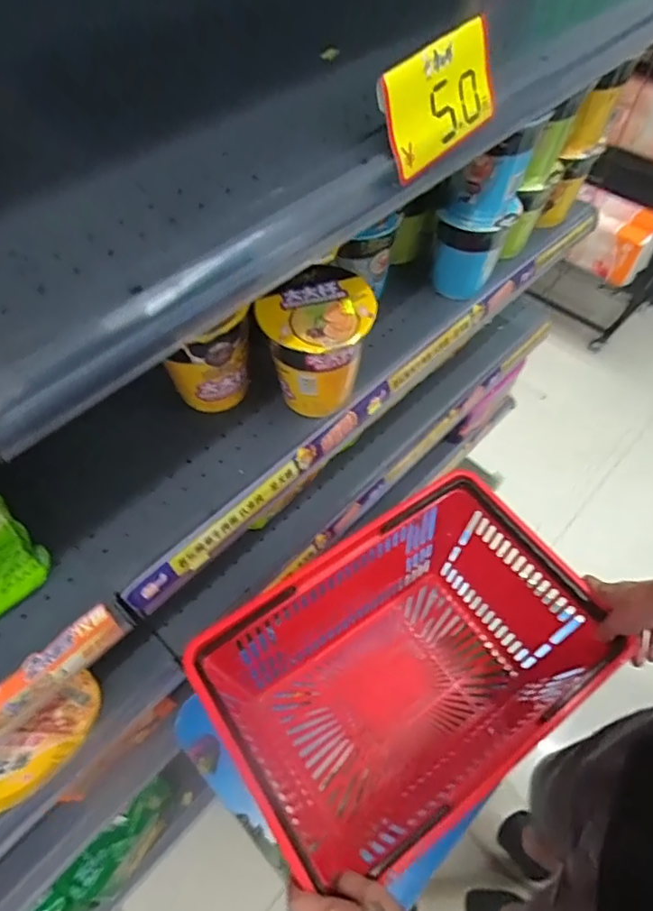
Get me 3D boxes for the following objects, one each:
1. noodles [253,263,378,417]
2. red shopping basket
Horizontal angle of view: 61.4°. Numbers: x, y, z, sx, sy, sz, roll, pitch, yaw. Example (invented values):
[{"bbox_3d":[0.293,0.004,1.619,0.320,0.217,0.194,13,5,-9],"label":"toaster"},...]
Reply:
[{"bbox_3d":[-0.008,-0.111,0.596,0.106,0.136,0.102,7,56,4],"label":"noodles"},{"bbox_3d":[0.093,0.291,0.771,0.459,0.258,0.341,-30,61,-19],"label":"red shopping basket"}]

